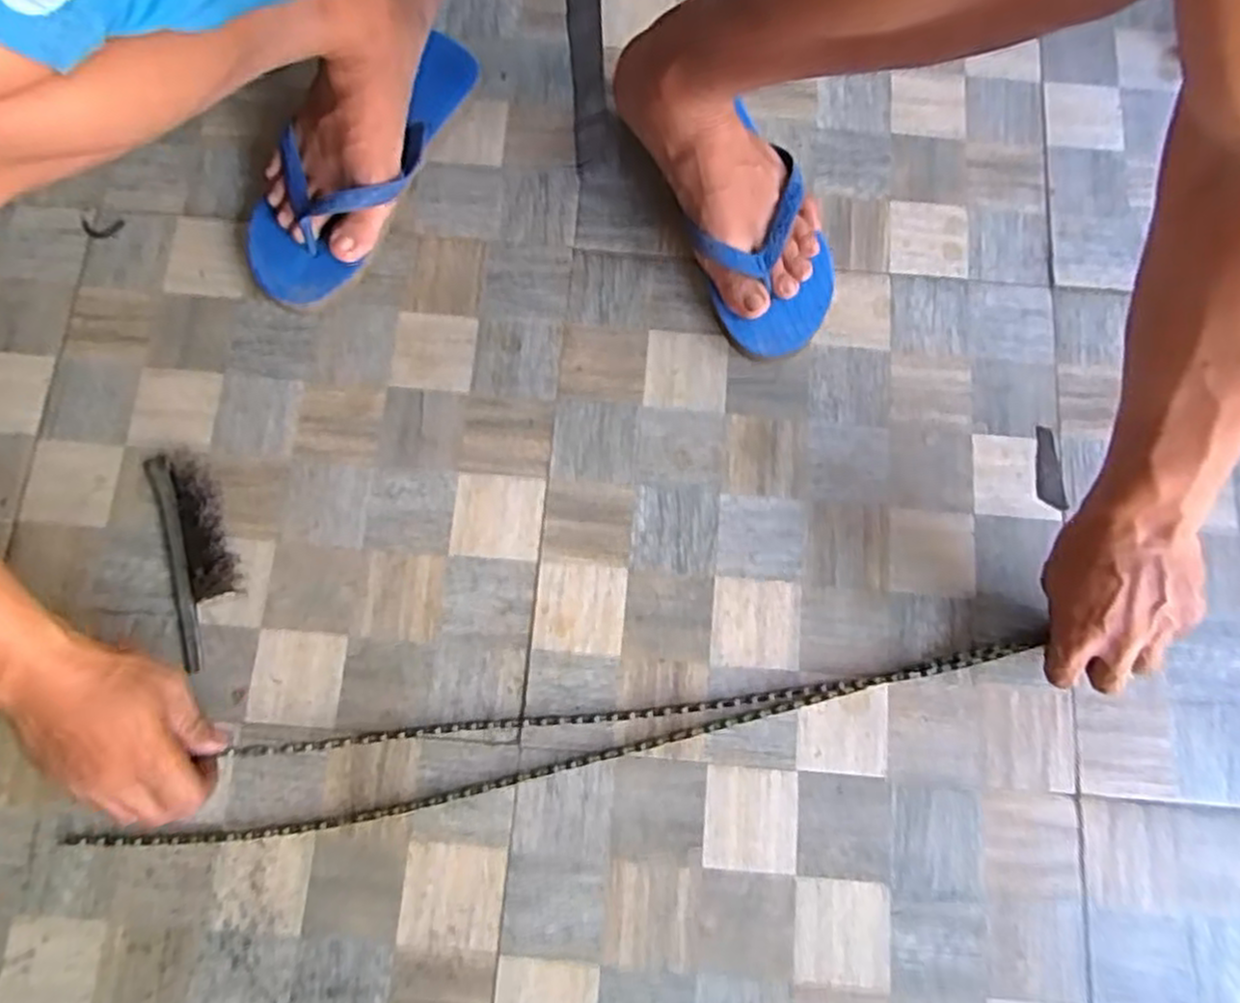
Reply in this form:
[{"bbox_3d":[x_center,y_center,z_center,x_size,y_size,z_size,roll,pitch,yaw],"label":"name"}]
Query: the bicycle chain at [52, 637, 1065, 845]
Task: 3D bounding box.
[{"bbox_3d":[-0.037,0.164,0.527,0.675,0.023,0.062,-10,77,-2],"label":"bicycle chain"}]

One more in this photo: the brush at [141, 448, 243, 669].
[{"bbox_3d":[-0.316,0.036,0.554,0.056,0.025,0.165,-18,78,-4],"label":"brush"}]

